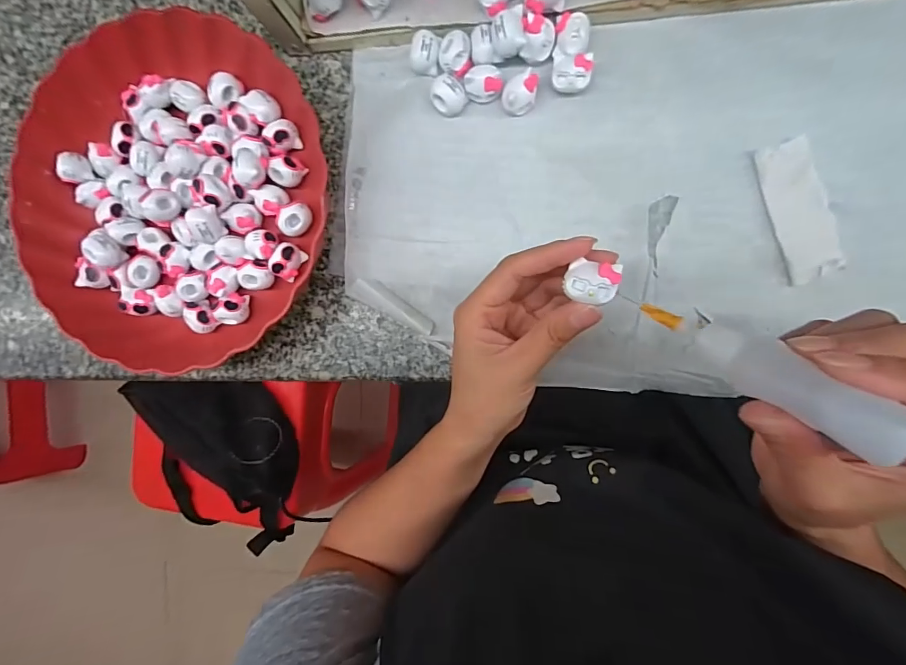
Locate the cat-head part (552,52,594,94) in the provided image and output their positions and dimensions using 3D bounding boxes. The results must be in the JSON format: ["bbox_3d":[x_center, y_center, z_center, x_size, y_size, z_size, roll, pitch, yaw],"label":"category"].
[{"bbox_3d":[0.077,-0.167,0.277,0.024,0.016,0.021,3,93,9],"label":"cat-head part"}]

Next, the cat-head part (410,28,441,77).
[{"bbox_3d":[-0.018,-0.191,0.291,0.018,0.016,0.024,10,94,9],"label":"cat-head part"}]

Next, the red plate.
[{"bbox_3d":[-0.206,-0.096,0.316,0.217,0.047,0.236,0,93,9],"label":"red plate"}]

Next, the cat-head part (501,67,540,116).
[{"bbox_3d":[0.045,-0.157,0.282,0.026,0.019,0.016,-24,89,10],"label":"cat-head part"}]

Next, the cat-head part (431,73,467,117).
[{"bbox_3d":[-0.003,-0.161,0.289,0.022,0.015,0.022,0,93,9],"label":"cat-head part"}]

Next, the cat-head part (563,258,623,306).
[{"bbox_3d":[0.067,-0.024,0.201,0.024,0.007,0.019,6,94,9],"label":"cat-head part"}]

